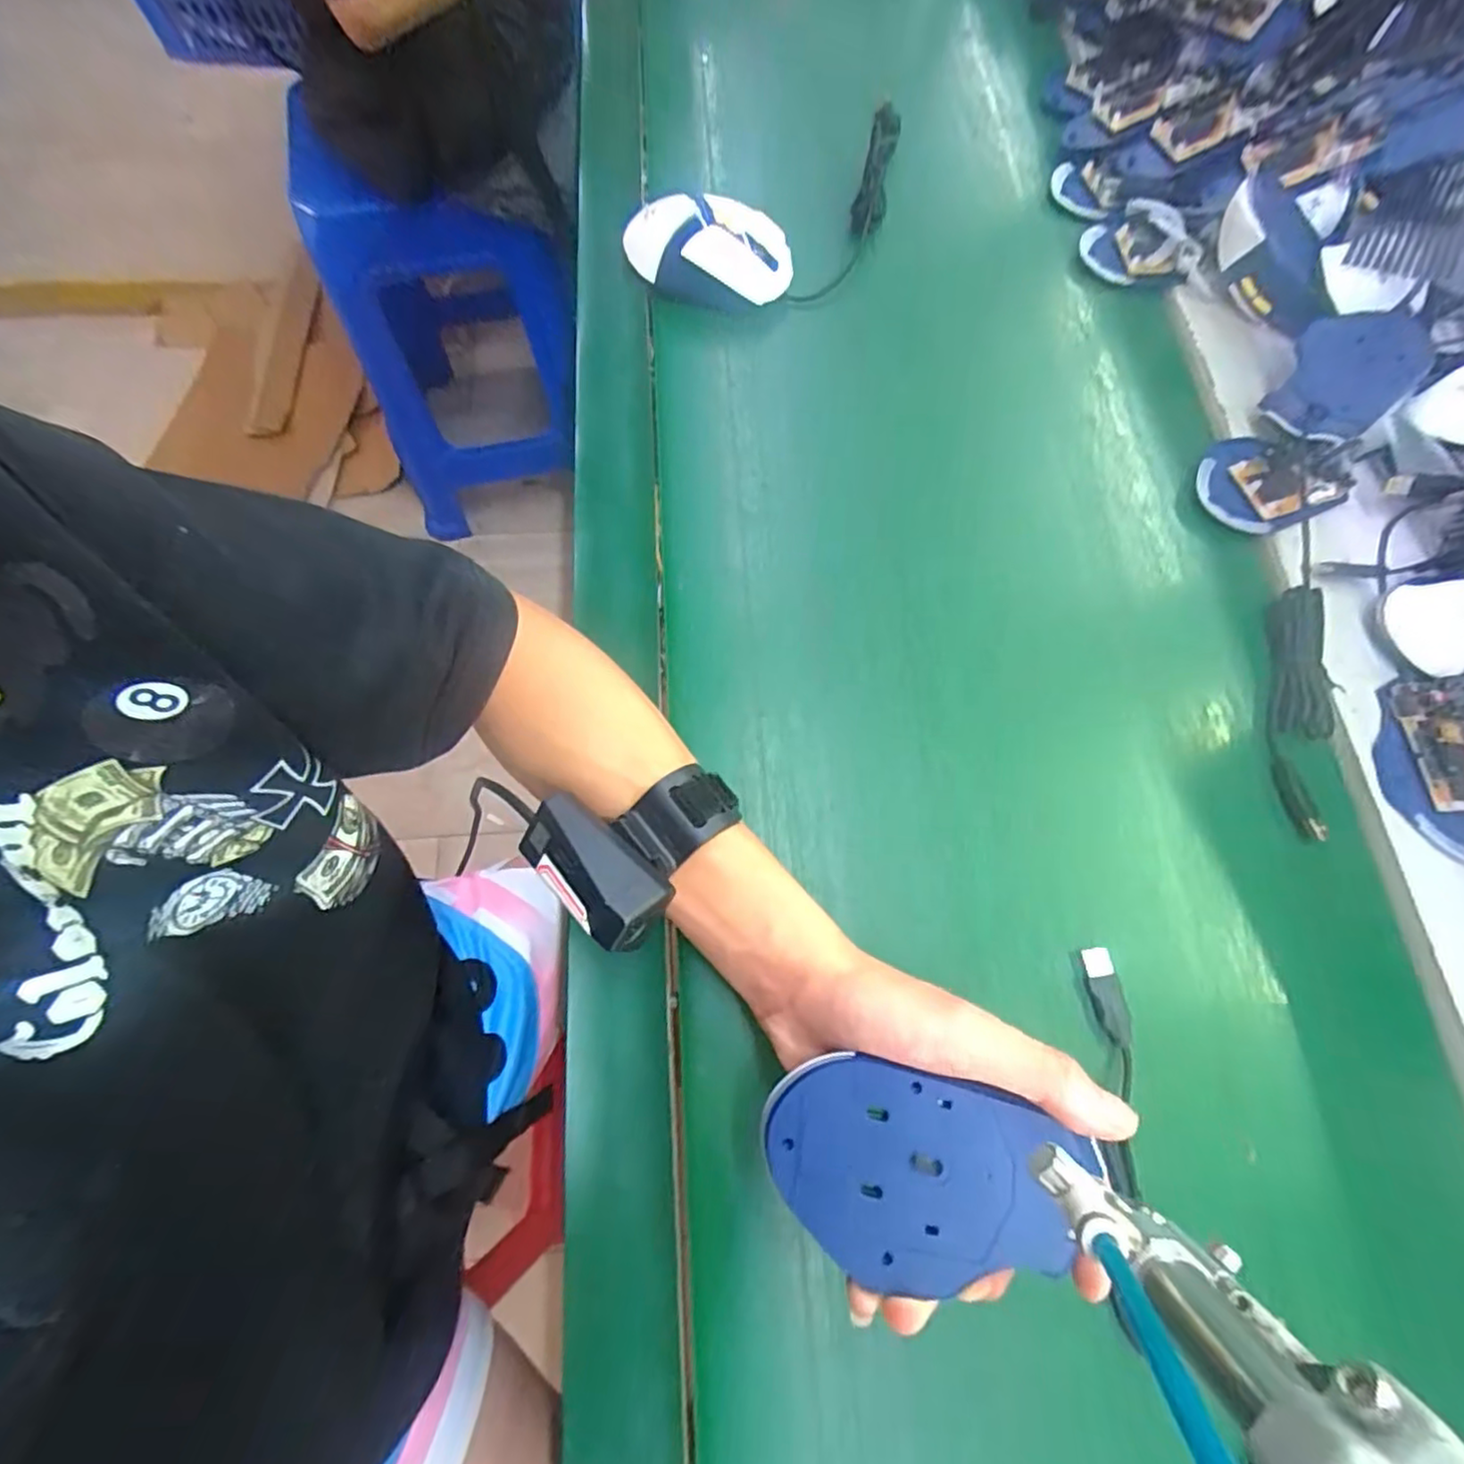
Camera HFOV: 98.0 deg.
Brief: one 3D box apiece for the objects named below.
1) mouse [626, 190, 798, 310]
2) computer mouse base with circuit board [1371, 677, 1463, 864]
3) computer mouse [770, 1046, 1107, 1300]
[{"bbox_3d":[-0.017,-0.357,0.466,0.120,0.048,0.065,19,73,4],"label":"mouse"},{"bbox_3d":[0.419,0.020,0.373,0.061,0.016,0.107,6,72,0],"label":"computer mouse base with circuit board"},{"bbox_3d":[0.070,0.165,0.243,0.111,0.031,0.068,5,79,14],"label":"computer mouse"}]

